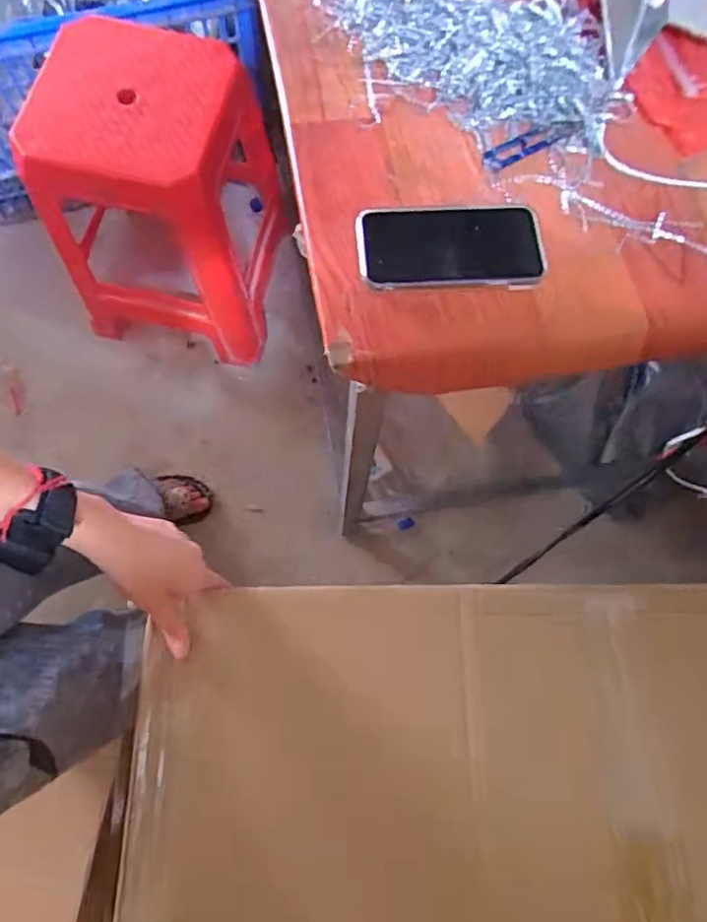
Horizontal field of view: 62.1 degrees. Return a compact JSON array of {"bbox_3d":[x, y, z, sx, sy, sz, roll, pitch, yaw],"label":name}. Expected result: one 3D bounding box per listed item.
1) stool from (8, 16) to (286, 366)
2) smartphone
[{"bbox_3d":[-0.353,-0.478,1.117,0.370,0.459,0.377,13,74,3],"label":"stool"},{"bbox_3d":[0.079,-0.177,0.486,0.146,0.013,0.074,-1,77,2],"label":"smartphone"}]

